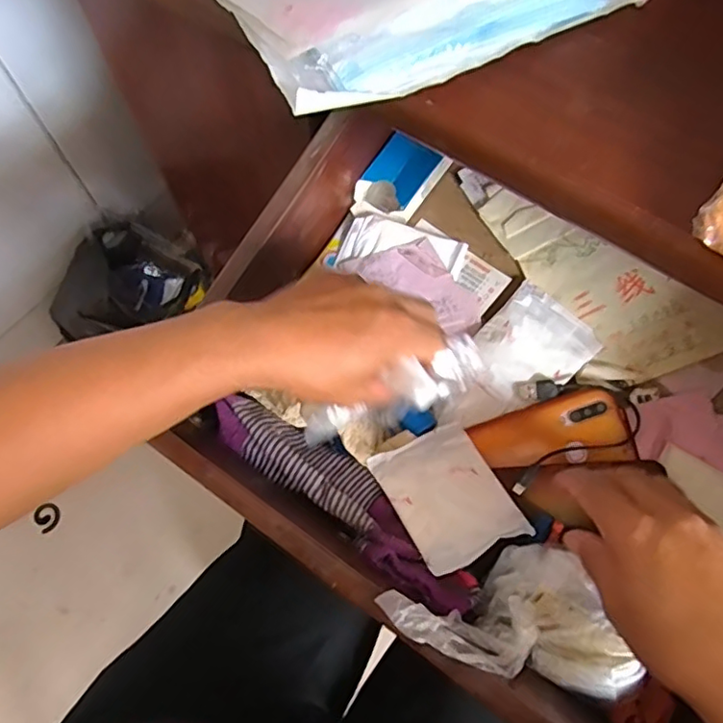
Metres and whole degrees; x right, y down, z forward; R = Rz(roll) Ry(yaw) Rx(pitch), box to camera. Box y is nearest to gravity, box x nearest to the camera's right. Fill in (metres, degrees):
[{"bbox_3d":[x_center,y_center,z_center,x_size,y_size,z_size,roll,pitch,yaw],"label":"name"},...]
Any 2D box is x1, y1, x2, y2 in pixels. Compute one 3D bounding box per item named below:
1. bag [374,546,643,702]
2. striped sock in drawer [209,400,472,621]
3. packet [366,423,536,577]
[{"bbox_3d":[0.084,0.136,0.327,0.137,0.064,0.070,11,66,6],"label":"bag"},{"bbox_3d":[-0.006,0.089,0.379,0.191,0.033,0.041,35,71,15],"label":"striped sock in drawer"},{"bbox_3d":[0.057,0.088,0.383,0.070,0.007,0.089,-23,53,-12],"label":"packet"}]

